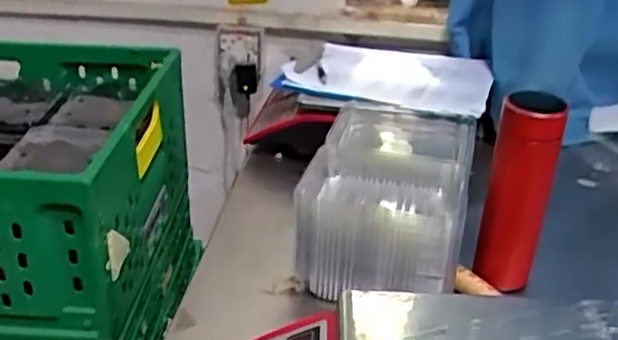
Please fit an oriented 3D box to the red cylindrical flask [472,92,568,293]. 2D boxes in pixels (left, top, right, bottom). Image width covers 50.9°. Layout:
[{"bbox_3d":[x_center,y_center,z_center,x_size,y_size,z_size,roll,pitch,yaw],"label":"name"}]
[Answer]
[{"bbox_3d":[0.225,0.027,0.708,0.068,0.224,0.058,13,30,20],"label":"red cylindrical flask"}]

